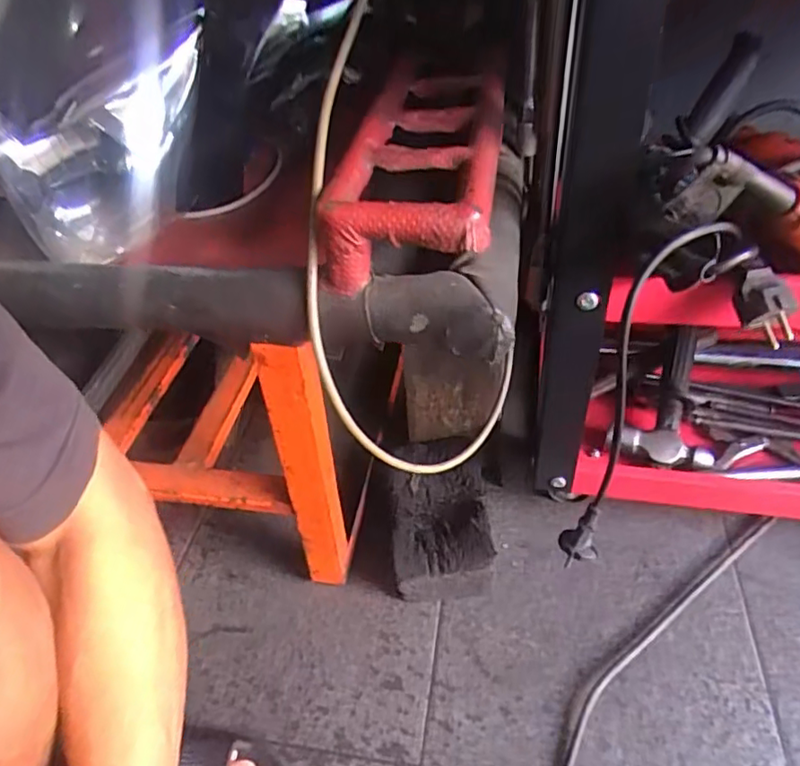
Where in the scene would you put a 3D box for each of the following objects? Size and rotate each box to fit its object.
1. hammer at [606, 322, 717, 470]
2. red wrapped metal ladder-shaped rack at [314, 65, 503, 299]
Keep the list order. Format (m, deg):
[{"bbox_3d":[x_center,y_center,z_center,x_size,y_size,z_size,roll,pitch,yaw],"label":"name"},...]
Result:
[{"bbox_3d":[0.302,0.013,0.654,0.103,0.044,0.171,12,60,19],"label":"hammer"},{"bbox_3d":[0.017,-0.158,0.425,0.107,0.057,0.233,4,43,10],"label":"red wrapped metal ladder-shaped rack"}]

